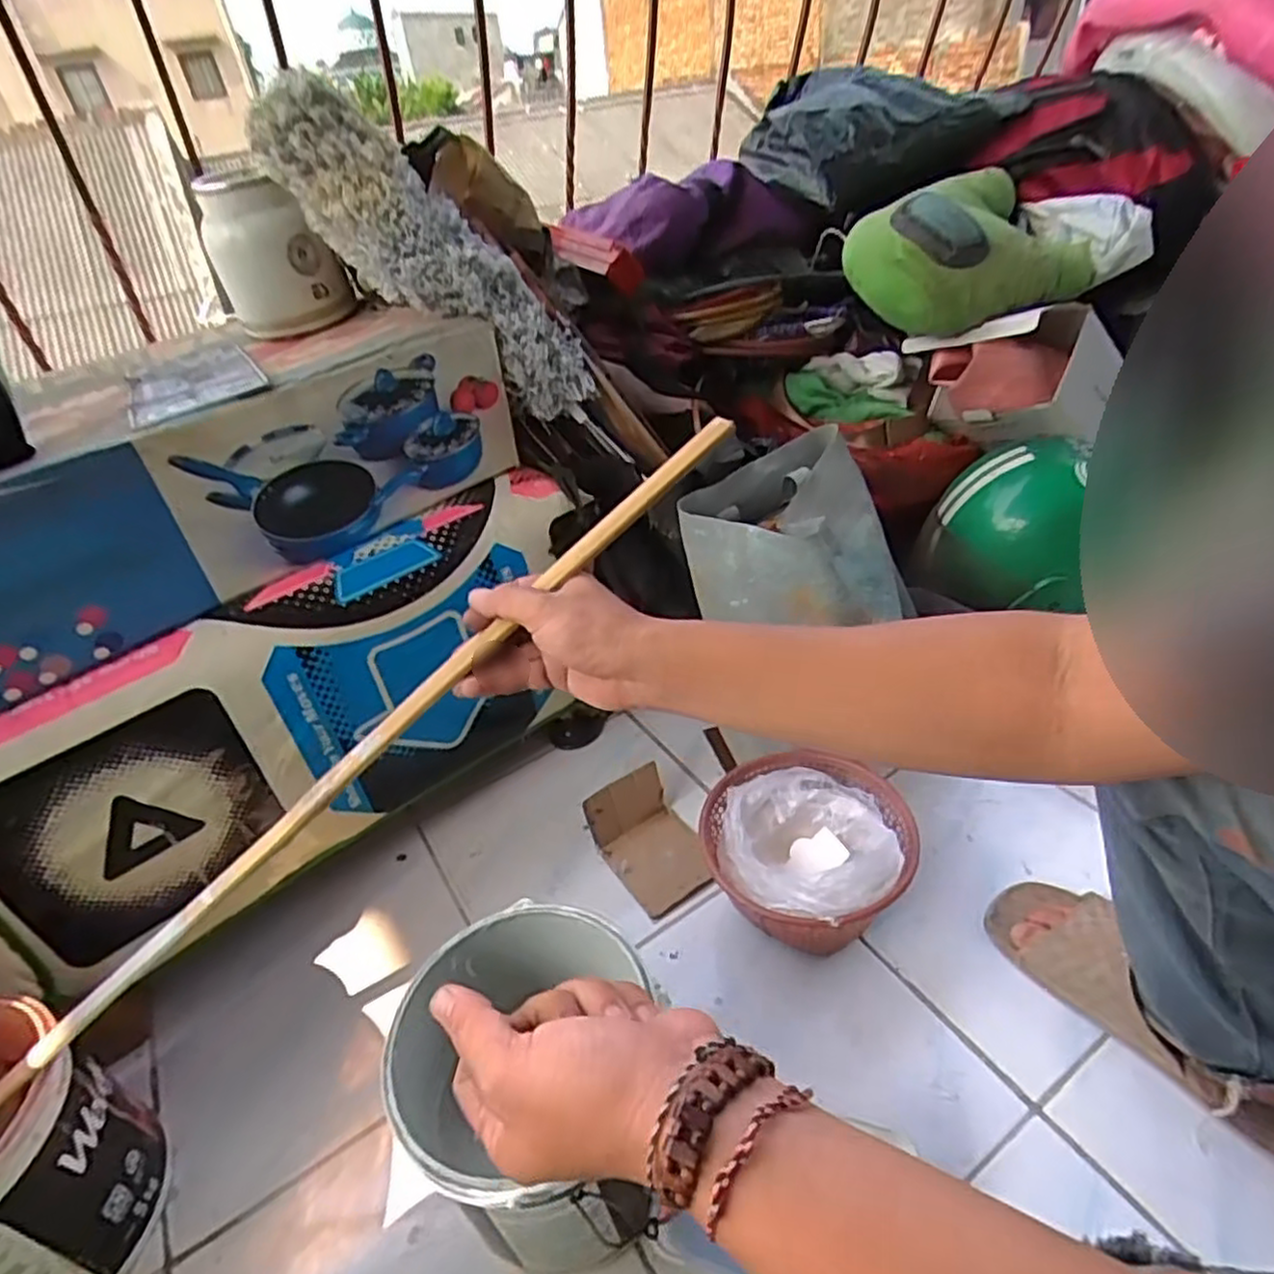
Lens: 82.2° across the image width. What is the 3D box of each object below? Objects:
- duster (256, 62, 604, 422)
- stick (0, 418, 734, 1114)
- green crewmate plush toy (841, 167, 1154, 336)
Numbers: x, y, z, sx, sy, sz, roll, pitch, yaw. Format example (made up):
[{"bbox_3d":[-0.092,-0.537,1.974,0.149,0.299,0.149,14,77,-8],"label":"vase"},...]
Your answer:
[{"bbox_3d":[-0.202,-0.373,0.726,0.110,0.380,0.059,-39,20,35],"label":"duster"},{"bbox_3d":[-0.199,0.099,0.460,0.669,0.015,0.020,-42,39,7],"label":"stick"},{"bbox_3d":[0.456,-0.511,0.945,0.443,0.129,0.181,-26,41,-24],"label":"green crewmate plush toy"}]

